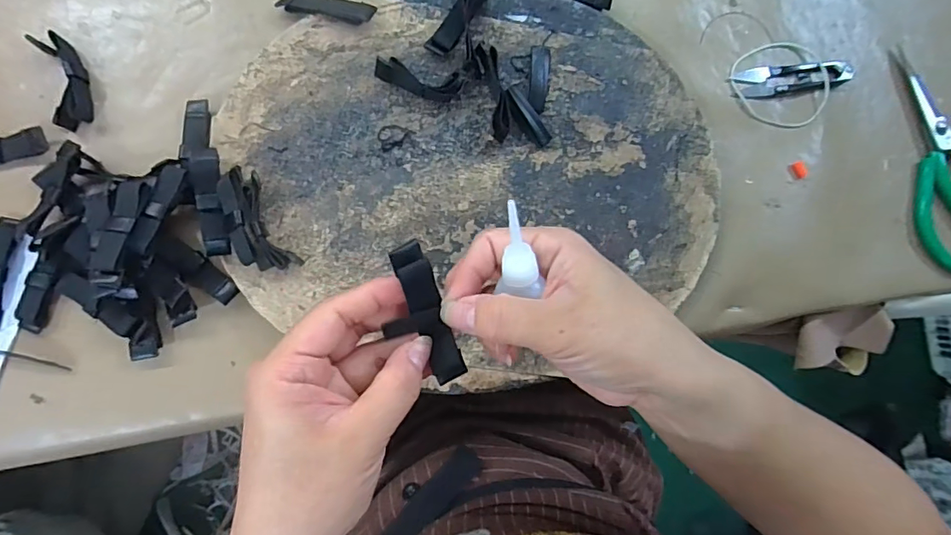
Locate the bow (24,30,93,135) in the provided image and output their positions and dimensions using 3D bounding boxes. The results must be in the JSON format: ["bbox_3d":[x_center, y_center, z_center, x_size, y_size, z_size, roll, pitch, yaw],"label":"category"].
[{"bbox_3d":[-0.272,-0.122,0.332,0.022,0.019,0.057,-11,90,-7],"label":"bow"}]

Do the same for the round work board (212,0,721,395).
[{"bbox_3d":[0.006,-0.057,0.356,0.331,0.020,0.271,-8,90,-7],"label":"round work board"}]

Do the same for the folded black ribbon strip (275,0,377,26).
[{"bbox_3d":[-0.104,-0.180,0.348,0.068,0.005,0.016,12,87,7],"label":"folded black ribbon strip"}]

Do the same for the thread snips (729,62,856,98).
[{"bbox_3d":[0.253,-0.151,0.397,0.093,0.010,0.023,-8,90,-7],"label":"thread snips"}]

